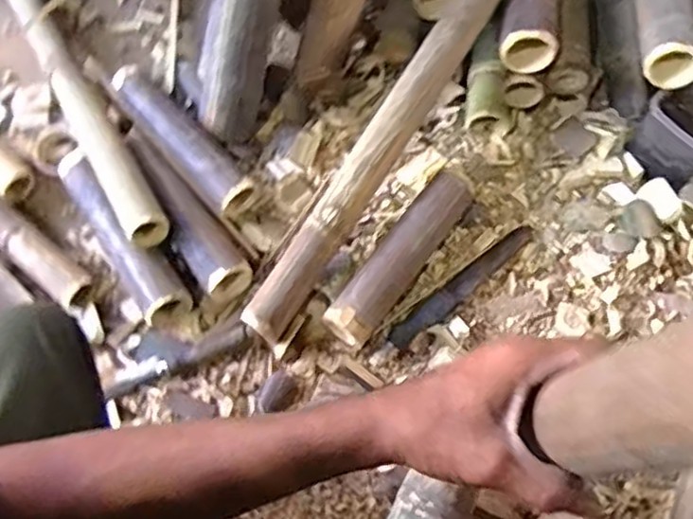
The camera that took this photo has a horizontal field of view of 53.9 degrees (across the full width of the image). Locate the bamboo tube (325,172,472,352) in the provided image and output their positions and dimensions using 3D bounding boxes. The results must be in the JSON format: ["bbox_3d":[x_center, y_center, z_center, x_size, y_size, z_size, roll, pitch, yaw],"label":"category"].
[{"bbox_3d":[0.071,-0.005,0.856,0.056,0.061,0.258,35,67,14],"label":"bamboo tube"}]

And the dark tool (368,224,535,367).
[{"bbox_3d":[0.139,0.040,0.866,0.286,0.012,0.033,-37,70,-18],"label":"dark tool"}]

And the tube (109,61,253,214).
[{"bbox_3d":[-0.225,-0.162,0.929,0.069,0.068,0.273,-38,71,-19],"label":"tube"}]

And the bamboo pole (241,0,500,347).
[{"bbox_3d":[0.074,-0.190,0.854,0.058,0.043,0.652,31,83,13],"label":"bamboo pole"}]

